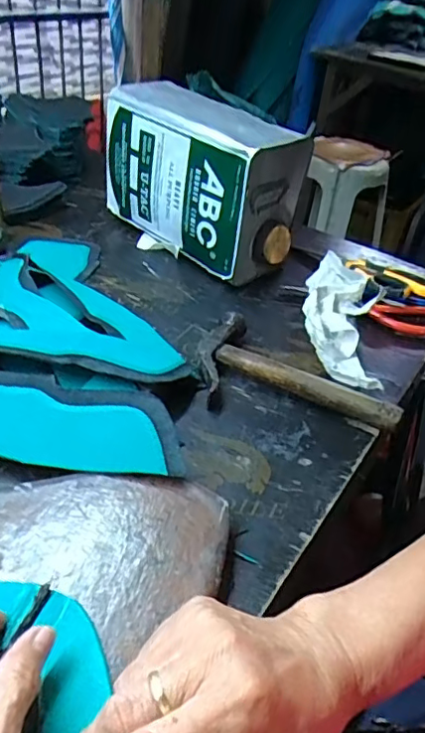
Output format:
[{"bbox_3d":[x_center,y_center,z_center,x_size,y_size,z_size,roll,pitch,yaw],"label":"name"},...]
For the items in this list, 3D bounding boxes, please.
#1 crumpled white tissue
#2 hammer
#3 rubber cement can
[{"bbox_3d":[0.130,-0.047,0.566,0.078,0.040,0.192,11,38,5],"label":"crumpled white tissue"},{"bbox_3d":[0.074,0.013,0.494,0.177,0.026,0.104,17,39,13],"label":"hammer"},{"bbox_3d":[-0.018,-0.220,0.663,0.241,0.162,0.104,32,44,29],"label":"rubber cement can"}]

